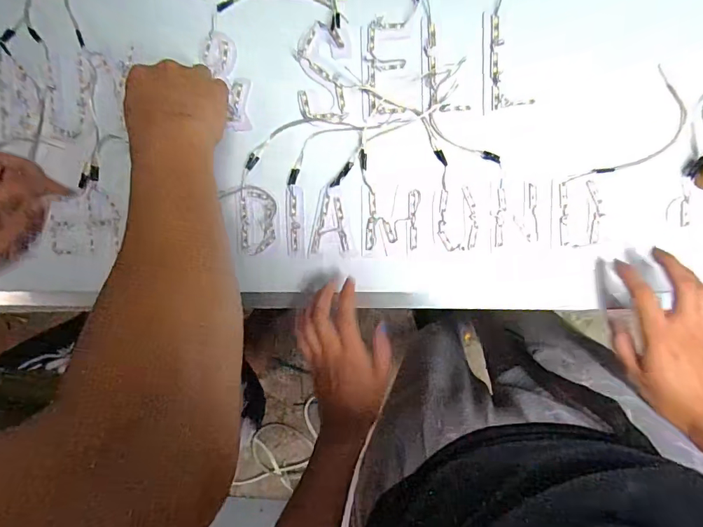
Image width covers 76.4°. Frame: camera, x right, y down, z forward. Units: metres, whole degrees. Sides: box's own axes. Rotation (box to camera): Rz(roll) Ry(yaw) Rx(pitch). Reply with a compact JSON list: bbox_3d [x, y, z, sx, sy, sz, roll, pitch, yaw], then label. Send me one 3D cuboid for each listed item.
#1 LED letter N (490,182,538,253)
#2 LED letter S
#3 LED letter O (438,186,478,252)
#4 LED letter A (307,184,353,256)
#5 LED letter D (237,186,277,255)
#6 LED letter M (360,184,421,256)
[{"bbox_3d":[0.174,-0.051,0.480,0.048,0.004,0.068,-2,94,9],"label":"LED letter N"},{"bbox_3d":[-0.030,-0.211,0.496,0.058,0.004,0.101,4,95,8],"label":"LED letter S"},{"bbox_3d":[0.115,-0.048,0.487,0.040,0.004,0.066,-4,94,9],"label":"LED letter O"},{"bbox_3d":[-0.024,-0.048,0.511,0.049,0.004,0.079,1,94,8],"label":"LED letter A"},{"bbox_3d":[-0.110,-0.050,0.521,0.045,0.004,0.076,-1,94,8],"label":"LED letter D"},{"bbox_3d":[0.045,-0.048,0.499,0.067,0.004,0.078,0,94,8],"label":"LED letter M"}]

